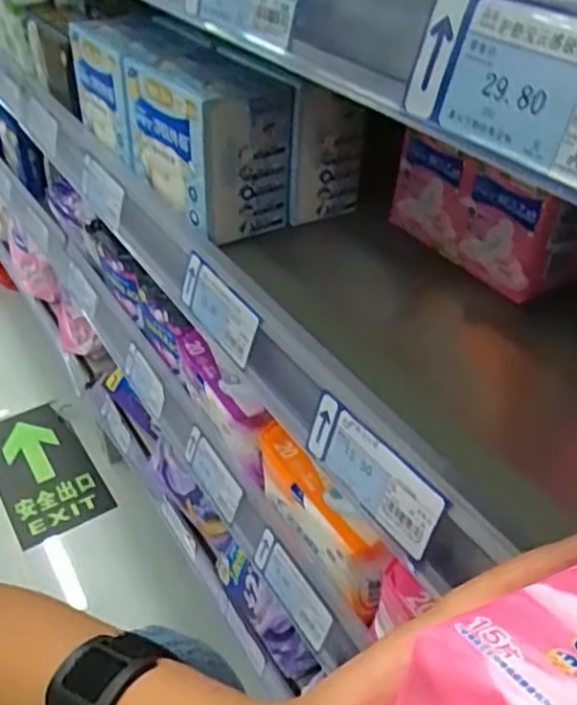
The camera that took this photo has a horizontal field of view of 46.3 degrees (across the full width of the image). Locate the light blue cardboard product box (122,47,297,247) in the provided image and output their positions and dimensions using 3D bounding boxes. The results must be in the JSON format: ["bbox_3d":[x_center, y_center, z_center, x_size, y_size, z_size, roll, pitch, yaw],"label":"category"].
[{"bbox_3d":[-0.059,-0.153,0.509,0.082,0.129,0.113,-21,43,-24],"label":"light blue cardboard product box"}]

